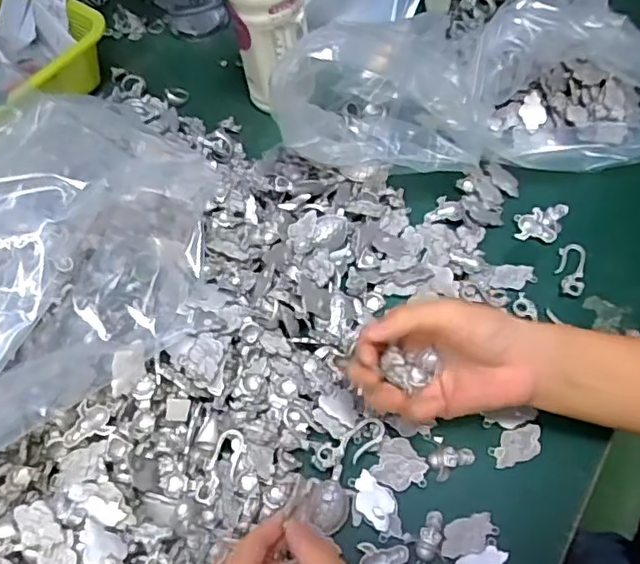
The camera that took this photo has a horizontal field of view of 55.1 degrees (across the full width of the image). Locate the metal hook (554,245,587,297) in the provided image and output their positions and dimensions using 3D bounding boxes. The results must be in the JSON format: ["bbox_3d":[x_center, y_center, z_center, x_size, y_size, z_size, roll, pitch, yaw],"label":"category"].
[{"bbox_3d":[0.202,-0.011,0.494,0.021,0.005,0.048,13,59,12],"label":"metal hook"}]

